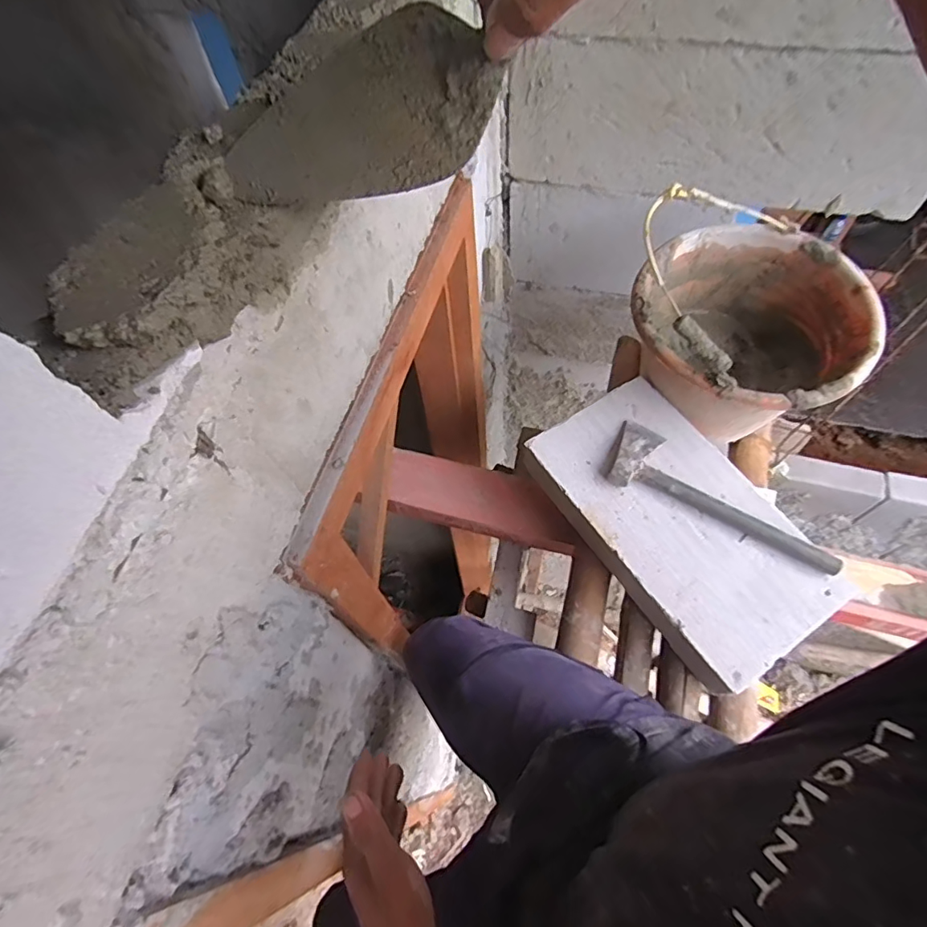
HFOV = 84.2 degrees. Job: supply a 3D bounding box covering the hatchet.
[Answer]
[{"bbox_3d":[0.321,0.039,0.642,0.285,0.028,0.090,26,65,18],"label":"hatchet"}]

